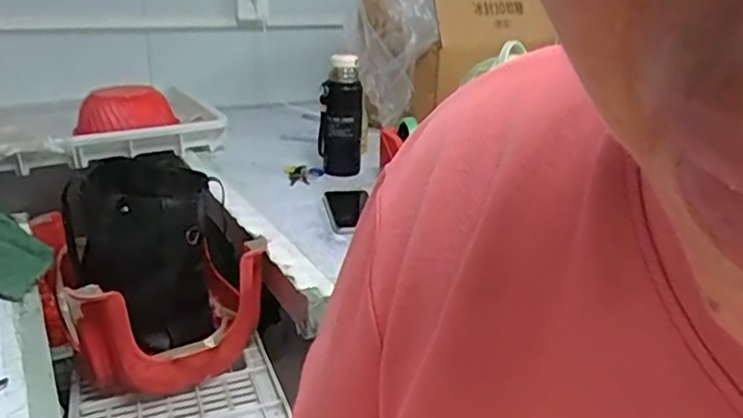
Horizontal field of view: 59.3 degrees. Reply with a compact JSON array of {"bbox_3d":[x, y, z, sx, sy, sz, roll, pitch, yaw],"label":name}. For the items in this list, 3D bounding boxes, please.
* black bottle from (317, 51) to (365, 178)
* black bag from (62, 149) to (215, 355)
[{"bbox_3d":[-0.056,-0.173,1.226,0.077,0.221,0.091,1,20,0],"label":"black bottle"},{"bbox_3d":[-0.329,0.065,0.951,0.168,0.221,0.197,-6,21,-19],"label":"black bag"}]

